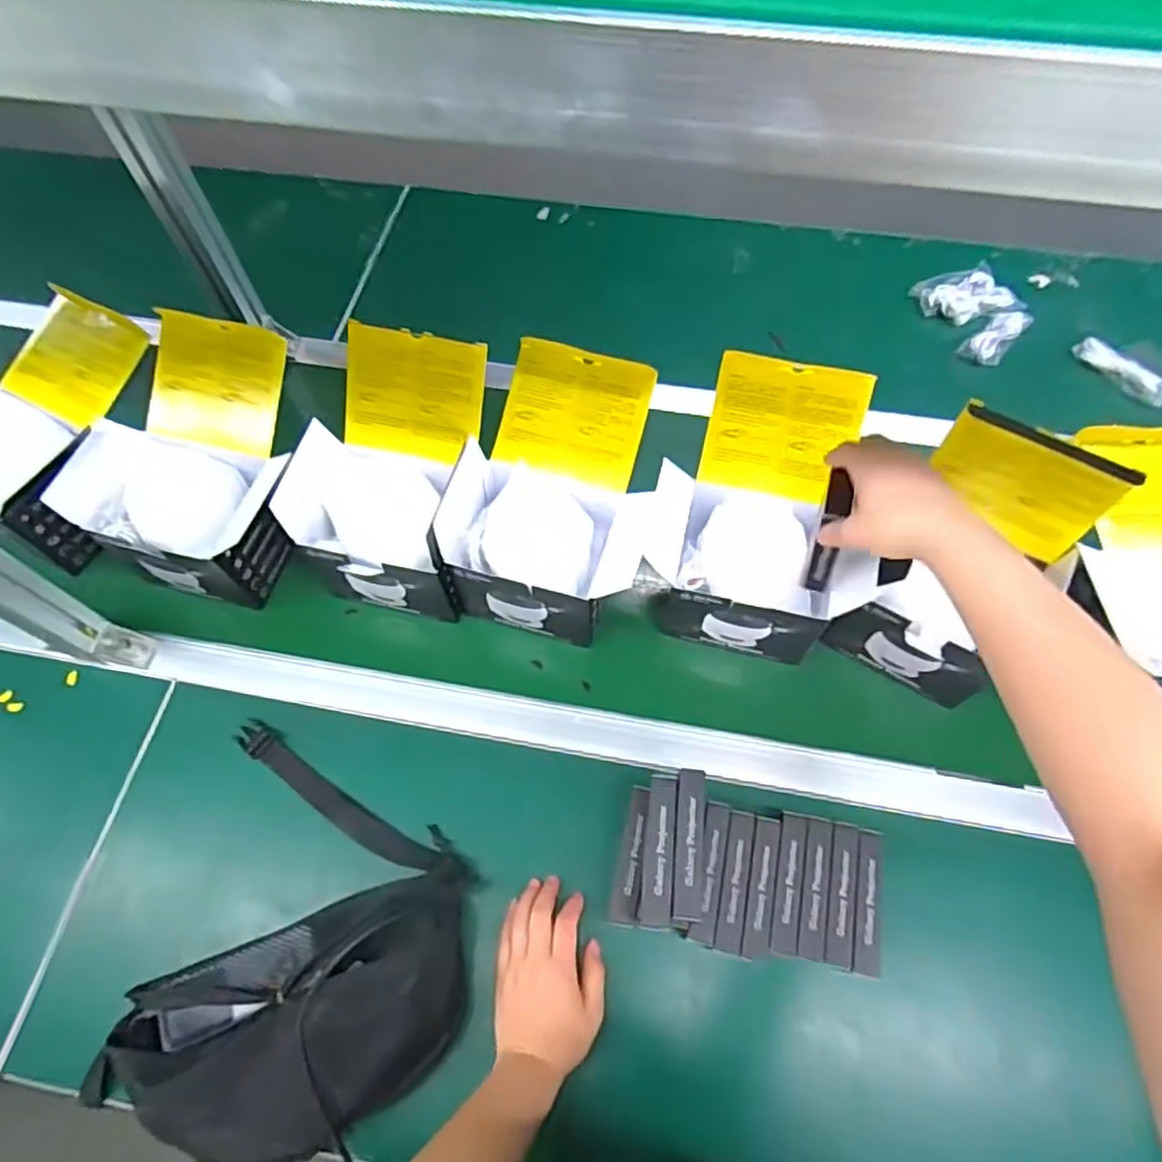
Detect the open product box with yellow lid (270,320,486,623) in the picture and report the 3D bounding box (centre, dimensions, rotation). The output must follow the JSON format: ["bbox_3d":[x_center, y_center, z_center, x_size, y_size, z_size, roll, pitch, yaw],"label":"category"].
[{"bbox_3d":[-0.195,-0.109,0.713,0.166,0.185,0.212,13,66,3],"label":"open product box with yellow lid"}]

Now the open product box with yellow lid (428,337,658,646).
[{"bbox_3d":[-0.026,-0.088,0.722,0.192,0.163,0.236,15,66,4],"label":"open product box with yellow lid"}]

